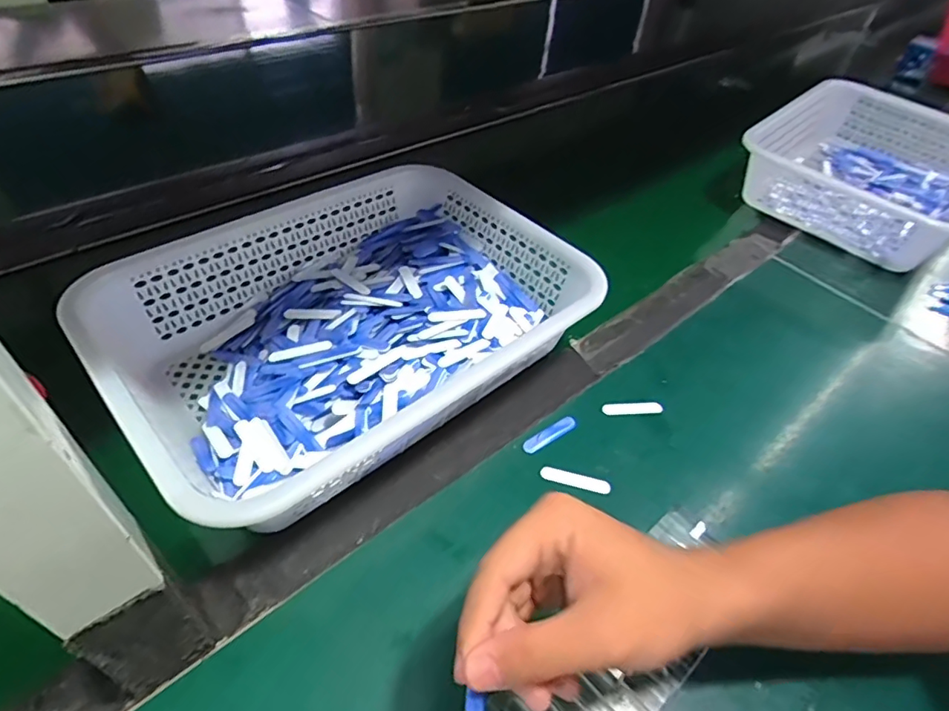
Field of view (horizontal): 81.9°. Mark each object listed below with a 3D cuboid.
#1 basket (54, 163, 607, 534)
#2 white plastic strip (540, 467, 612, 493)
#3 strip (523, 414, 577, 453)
[{"bbox_3d":[-0.100,-0.029,0.457,0.358,0.084,0.251,-30,56,-29],"label":"basket"},{"bbox_3d":[0.076,0.092,0.407,0.052,0.004,0.010,13,47,6],"label":"white plastic strip"},{"bbox_3d":[0.061,0.062,0.438,0.053,0.004,0.015,-25,54,-26],"label":"strip"}]

